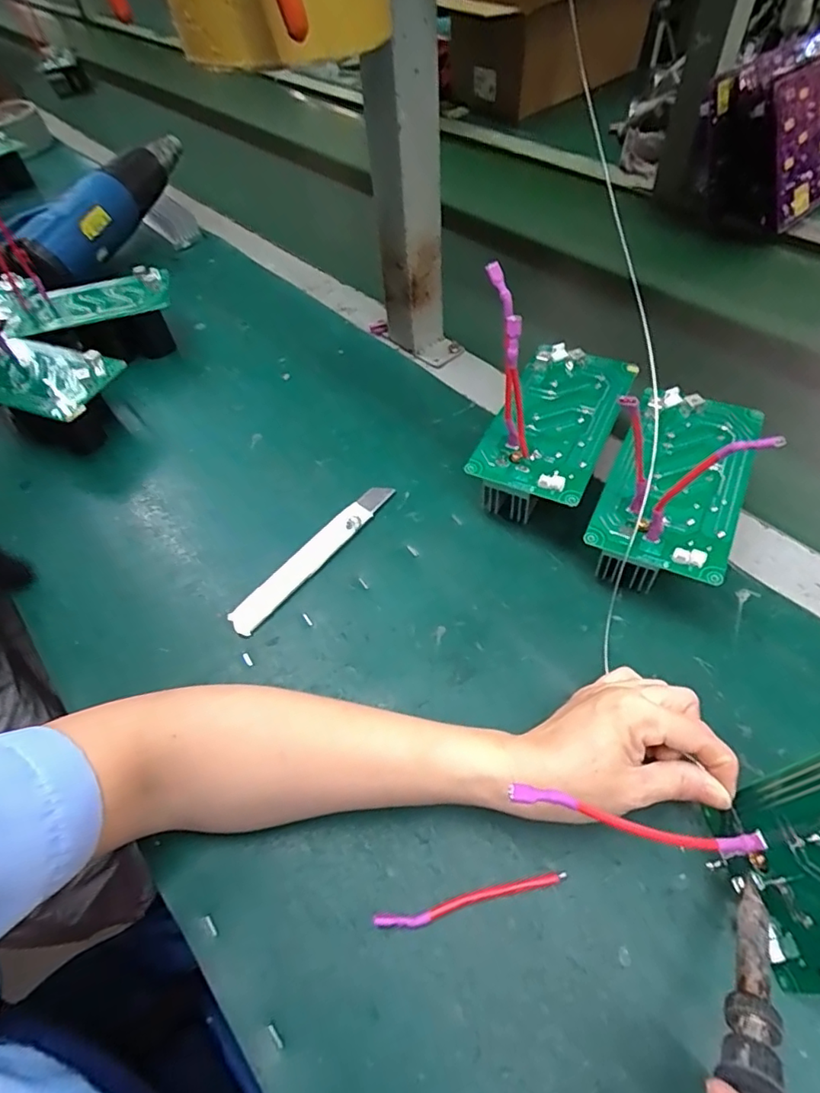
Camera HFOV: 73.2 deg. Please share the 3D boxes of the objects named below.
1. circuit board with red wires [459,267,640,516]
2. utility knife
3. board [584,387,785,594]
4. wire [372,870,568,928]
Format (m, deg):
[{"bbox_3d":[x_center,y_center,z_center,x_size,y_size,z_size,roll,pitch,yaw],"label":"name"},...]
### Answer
[{"bbox_3d":[0.105,-0.110,0.387,0.081,0.155,0.150,21,58,20],"label":"circuit board with red wires"},{"bbox_3d":[-0.070,0.005,0.409,0.022,0.007,0.155,30,61,25],"label":"utility knife"},{"bbox_3d":[0.173,-0.054,0.351,0.082,0.137,0.147,21,58,20],"label":"board"},{"bbox_3d":[0.031,0.178,0.277,0.097,0.007,0.009,-12,53,-4],"label":"wire"}]

